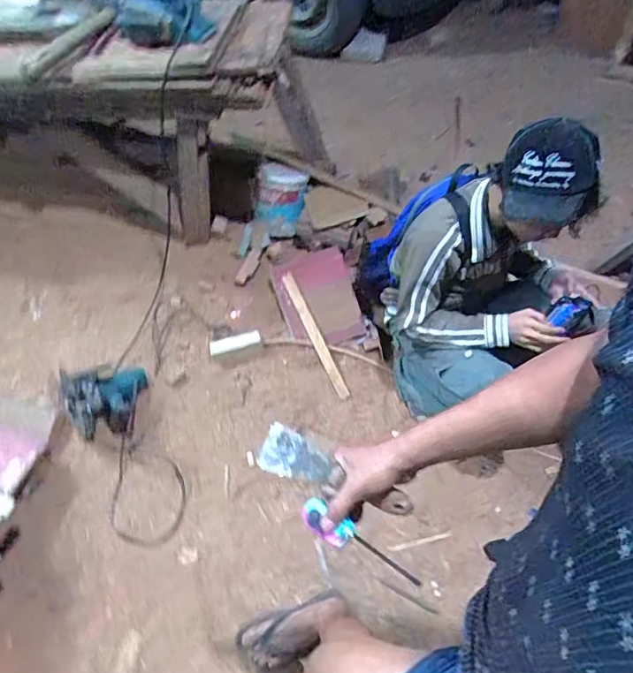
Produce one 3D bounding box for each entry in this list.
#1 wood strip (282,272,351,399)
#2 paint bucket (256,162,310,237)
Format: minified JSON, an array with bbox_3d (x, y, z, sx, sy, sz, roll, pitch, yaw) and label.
[{"bbox_3d":[-0.006,-0.008,1.619,0.040,0.013,0.441,-23,76,-11],"label":"wood strip"},{"bbox_3d":[-0.120,-0.462,1.740,0.172,0.161,0.191,1,59,4],"label":"paint bucket"}]

